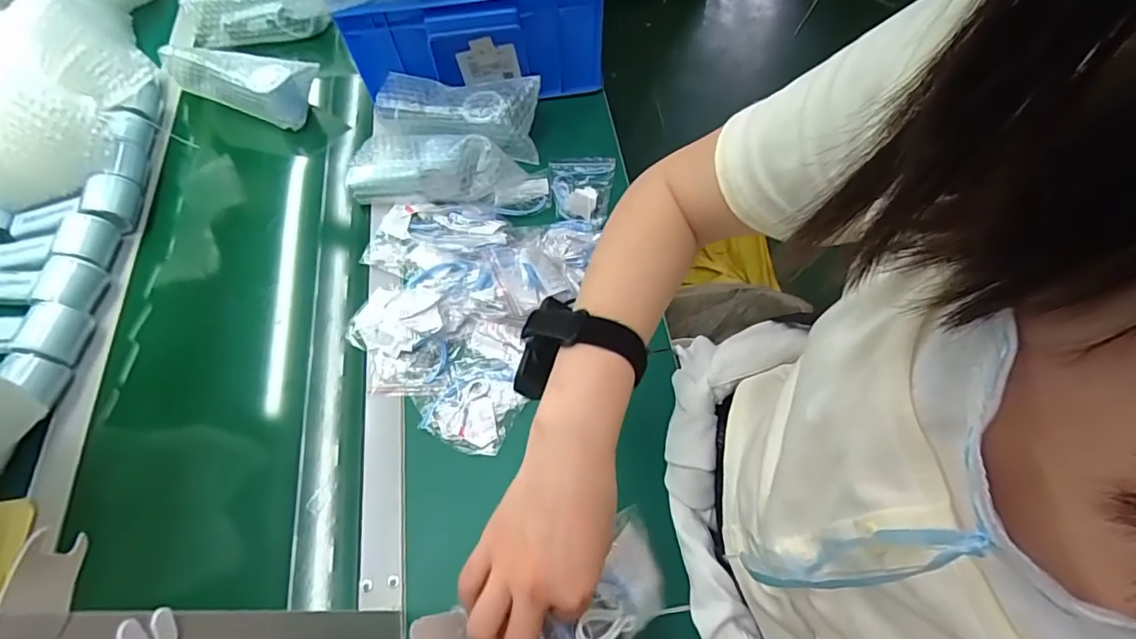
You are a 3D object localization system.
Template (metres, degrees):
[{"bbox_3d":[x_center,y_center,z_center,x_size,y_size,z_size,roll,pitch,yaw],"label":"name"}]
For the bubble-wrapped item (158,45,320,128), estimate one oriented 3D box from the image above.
[{"bbox_3d":[-0.475,-0.346,0.787,0.212,0.076,0.070,10,63,8],"label":"bubble-wrapped item"}]

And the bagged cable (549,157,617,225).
[{"bbox_3d":[0.017,-0.171,0.701,0.083,0.021,0.119,2,62,4],"label":"bagged cable"}]

